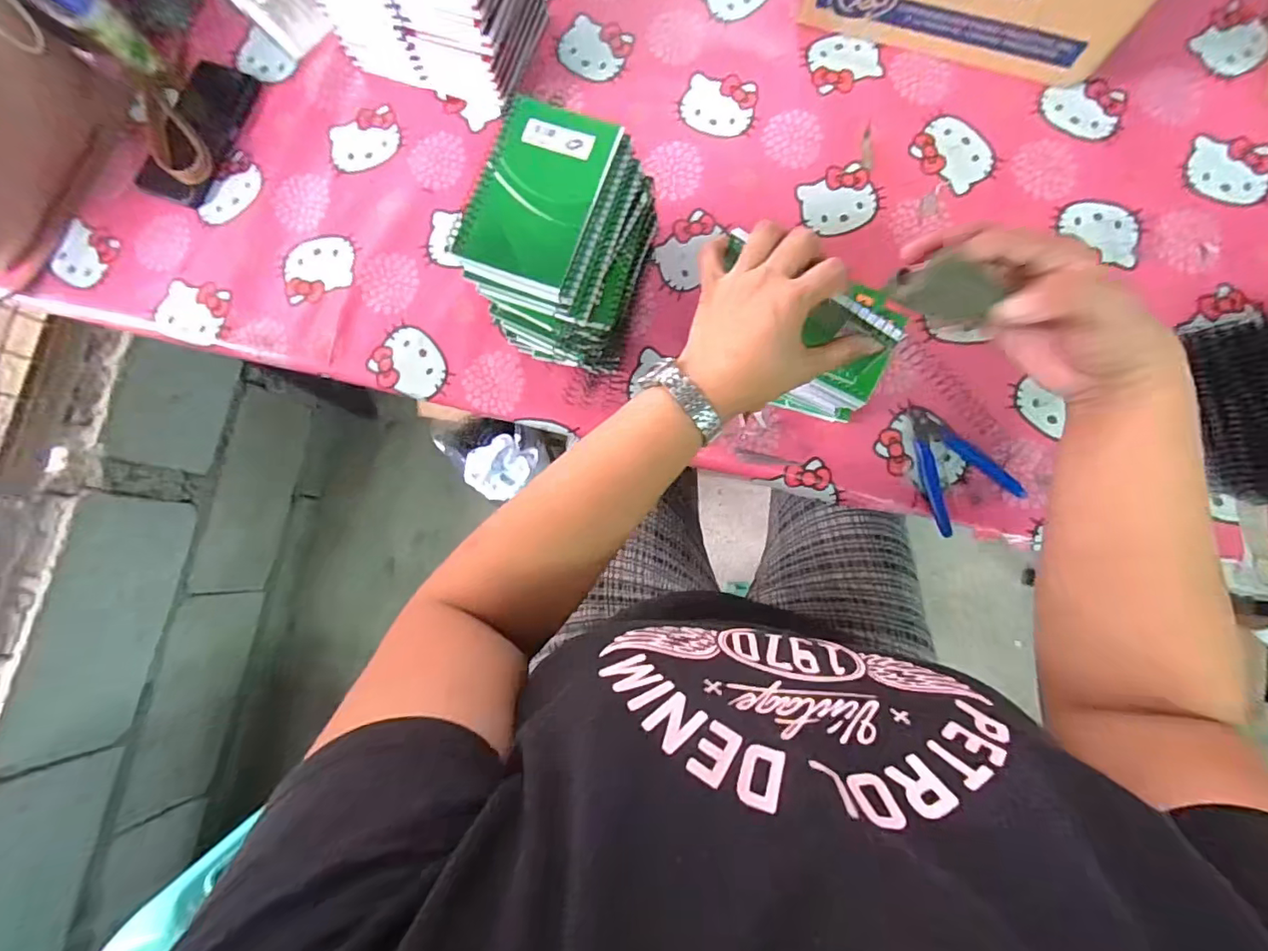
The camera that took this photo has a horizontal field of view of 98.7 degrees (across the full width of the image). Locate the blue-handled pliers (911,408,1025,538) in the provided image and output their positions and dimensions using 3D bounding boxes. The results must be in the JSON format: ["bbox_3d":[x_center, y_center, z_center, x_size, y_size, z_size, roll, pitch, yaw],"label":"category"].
[{"bbox_3d":[0.292,-0.010,0.508,0.081,0.015,0.112,-32,82,-1],"label":"blue-handled pliers"}]

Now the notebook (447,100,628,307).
[{"bbox_3d":[-0.069,-0.201,0.387,0.083,0.011,0.137,19,84,6],"label":"notebook"}]

